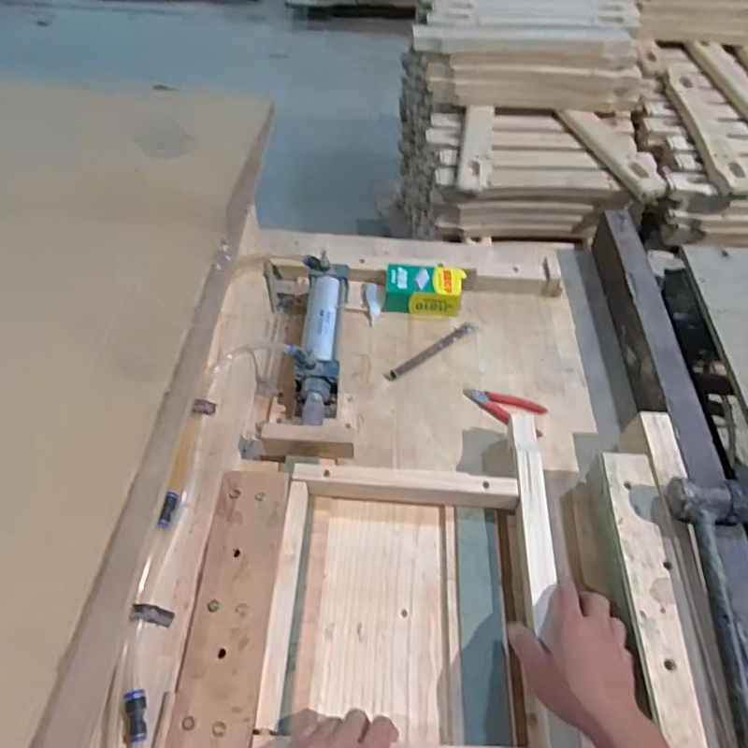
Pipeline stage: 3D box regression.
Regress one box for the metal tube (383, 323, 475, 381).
[{"bbox_3d":[0.089,-0.039,0.871,0.174,0.009,0.020,-31,61,-22],"label":"metal tube"}]

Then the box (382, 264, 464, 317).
[{"bbox_3d":[0.082,-0.138,0.915,0.123,0.056,0.070,3,54,0],"label":"box"}]

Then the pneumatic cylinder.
[{"bbox_3d":[-0.079,-0.043,0.812,0.063,0.095,0.272,3,54,0],"label":"pneumatic cylinder"}]

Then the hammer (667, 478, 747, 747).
[{"bbox_3d":[0.373,0.260,0.545,0.087,0.058,0.324,3,54,0],"label":"hammer"}]

